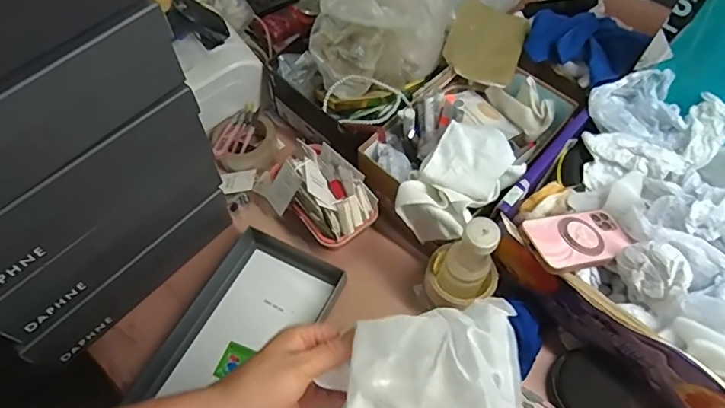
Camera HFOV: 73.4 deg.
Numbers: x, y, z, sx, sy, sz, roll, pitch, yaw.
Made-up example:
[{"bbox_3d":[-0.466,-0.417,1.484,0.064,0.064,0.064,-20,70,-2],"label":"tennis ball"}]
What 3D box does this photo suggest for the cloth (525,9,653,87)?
[{"bbox_3d":[0.333,-0.244,0.741,0.103,0.065,0.177,-32,65,-17],"label":"cloth"}]

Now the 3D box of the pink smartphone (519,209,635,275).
[{"bbox_3d":[0.263,0.041,0.588,0.143,0.014,0.073,-10,59,-25],"label":"pink smartphone"}]

